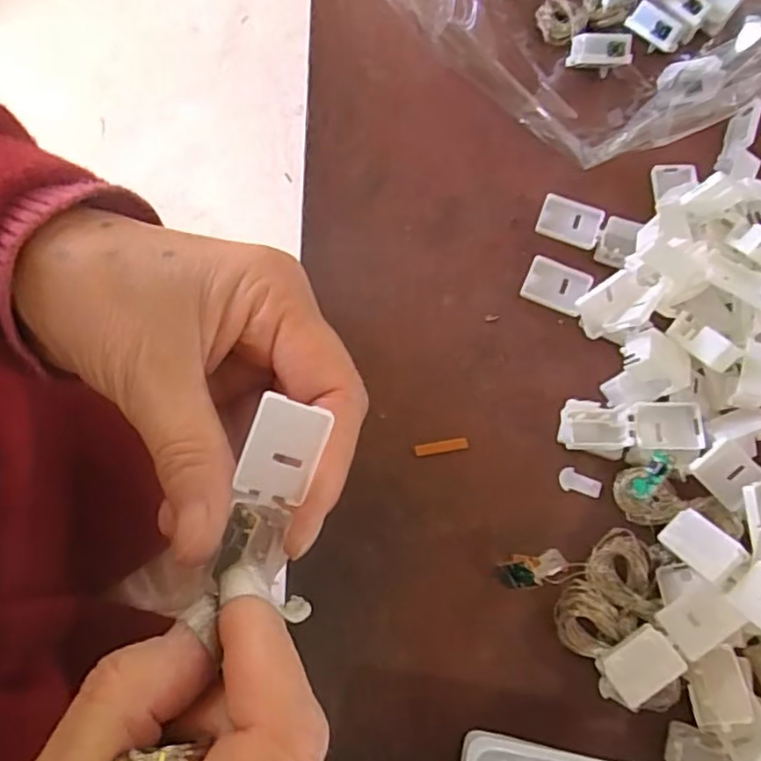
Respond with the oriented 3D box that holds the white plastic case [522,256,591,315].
[{"bbox_3d":[0.077,-0.042,0.282,0.027,0.007,0.021,24,72,3],"label":"white plastic case"}]

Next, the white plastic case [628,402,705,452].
[{"bbox_3d":[0.117,0.019,0.262,0.032,0.008,0.019,3,72,-4],"label":"white plastic case"}]

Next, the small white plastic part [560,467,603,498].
[{"bbox_3d":[0.082,0.042,0.263,0.017,0.004,0.010,25,72,3],"label":"small white plastic part"}]

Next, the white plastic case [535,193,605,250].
[{"bbox_3d":[0.086,-0.073,0.291,0.028,0.007,0.020,20,72,1],"label":"white plastic case"}]

